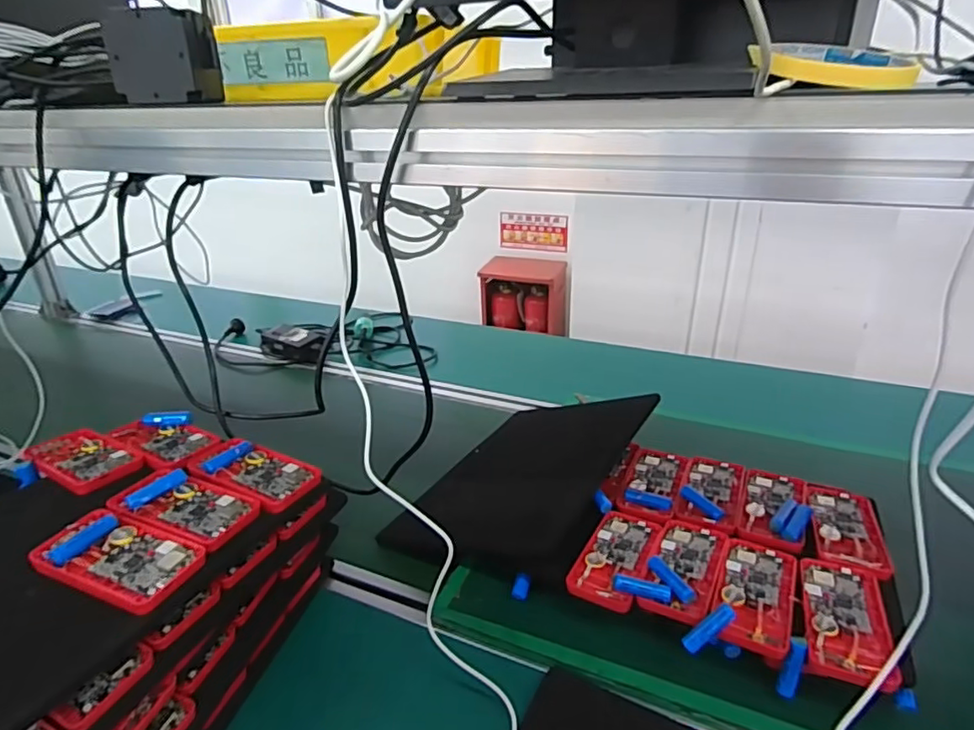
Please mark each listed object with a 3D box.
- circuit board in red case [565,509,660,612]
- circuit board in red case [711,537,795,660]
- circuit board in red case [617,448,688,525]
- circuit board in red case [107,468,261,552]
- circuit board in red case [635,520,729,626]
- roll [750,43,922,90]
[{"bbox_3d":[0.131,0.193,0.579,0.063,0.011,0.124,13,29,27],"label":"circuit board in red case"},{"bbox_3d":[0.247,0.208,0.529,0.064,0.011,0.123,13,29,28],"label":"circuit board in red case"},{"bbox_3d":[0.195,0.137,0.678,0.061,0.011,0.129,10,28,23],"label":"circuit board in red case"},{"bbox_3d":[-0.267,0.124,0.508,0.122,0.017,0.070,10,28,22],"label":"circuit board in red case"},{"bbox_3d":[0.194,0.196,0.561,0.062,0.013,0.124,13,29,27],"label":"circuit board in red case"},{"bbox_3d":[0.210,-0.181,0.346,0.083,0.025,0.094,15,30,30],"label":"roll"}]

